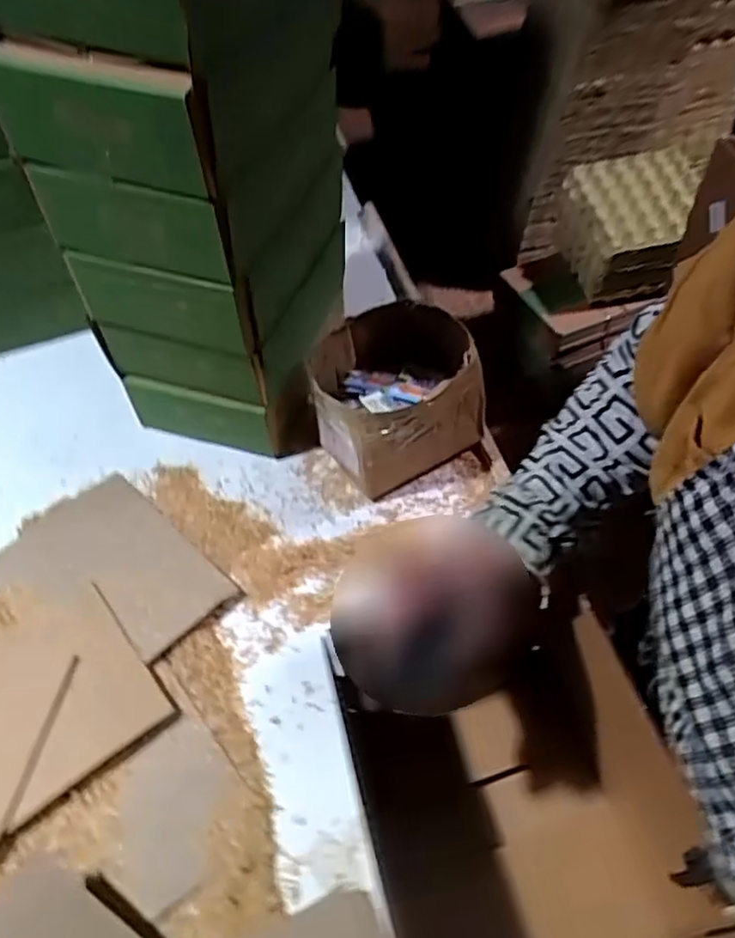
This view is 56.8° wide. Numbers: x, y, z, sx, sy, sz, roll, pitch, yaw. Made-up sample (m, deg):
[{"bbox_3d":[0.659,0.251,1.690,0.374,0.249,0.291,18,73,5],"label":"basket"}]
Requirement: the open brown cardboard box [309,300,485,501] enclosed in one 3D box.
[{"bbox_3d":[0.024,-0.086,0.805,0.172,0.134,0.169,-30,57,-18],"label":"open brown cardboard box"}]

